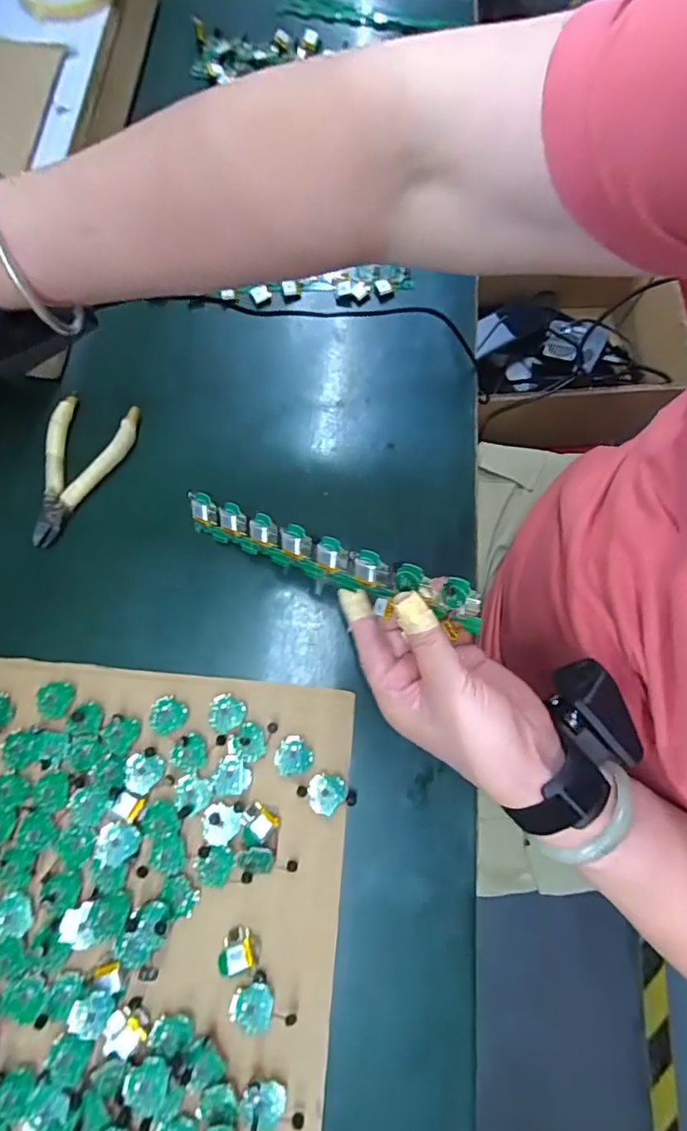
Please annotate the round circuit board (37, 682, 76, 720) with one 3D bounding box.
[{"bbox_3d":[-0.193,0.090,0.346,0.021,0.004,0.023,7,74,2],"label":"round circuit board"}]

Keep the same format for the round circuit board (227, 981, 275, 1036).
[{"bbox_3d":[-0.054,0.261,0.305,0.025,0.006,0.026,0,74,0],"label":"round circuit board"}]

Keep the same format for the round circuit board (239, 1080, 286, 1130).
[{"bbox_3d":[-0.046,0.306,0.291,0.025,0.007,0.022,4,74,1],"label":"round circuit board"}]

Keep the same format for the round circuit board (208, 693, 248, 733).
[{"bbox_3d":[-0.080,0.101,0.353,0.024,0.004,0.024,0,74,0],"label":"round circuit board"}]

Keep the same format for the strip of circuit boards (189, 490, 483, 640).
[{"bbox_3d":[-0.019,-0.005,0.338,0.220,0.037,0.012,18,34,26],"label":"strip of circuit boards"}]

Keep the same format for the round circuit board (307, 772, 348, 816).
[{"bbox_3d":[-0.011,0.151,0.342,0.025,0.006,0.024,0,74,0],"label":"round circuit board"}]

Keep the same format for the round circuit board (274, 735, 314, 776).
[{"bbox_3d":[-0.034,0.129,0.348,0.023,0.004,0.024,0,74,0],"label":"round circuit board"}]

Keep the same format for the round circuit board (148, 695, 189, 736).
[{"bbox_3d":[-0.120,0.102,0.351,0.025,0.004,0.024,0,74,0],"label":"round circuit board"}]

